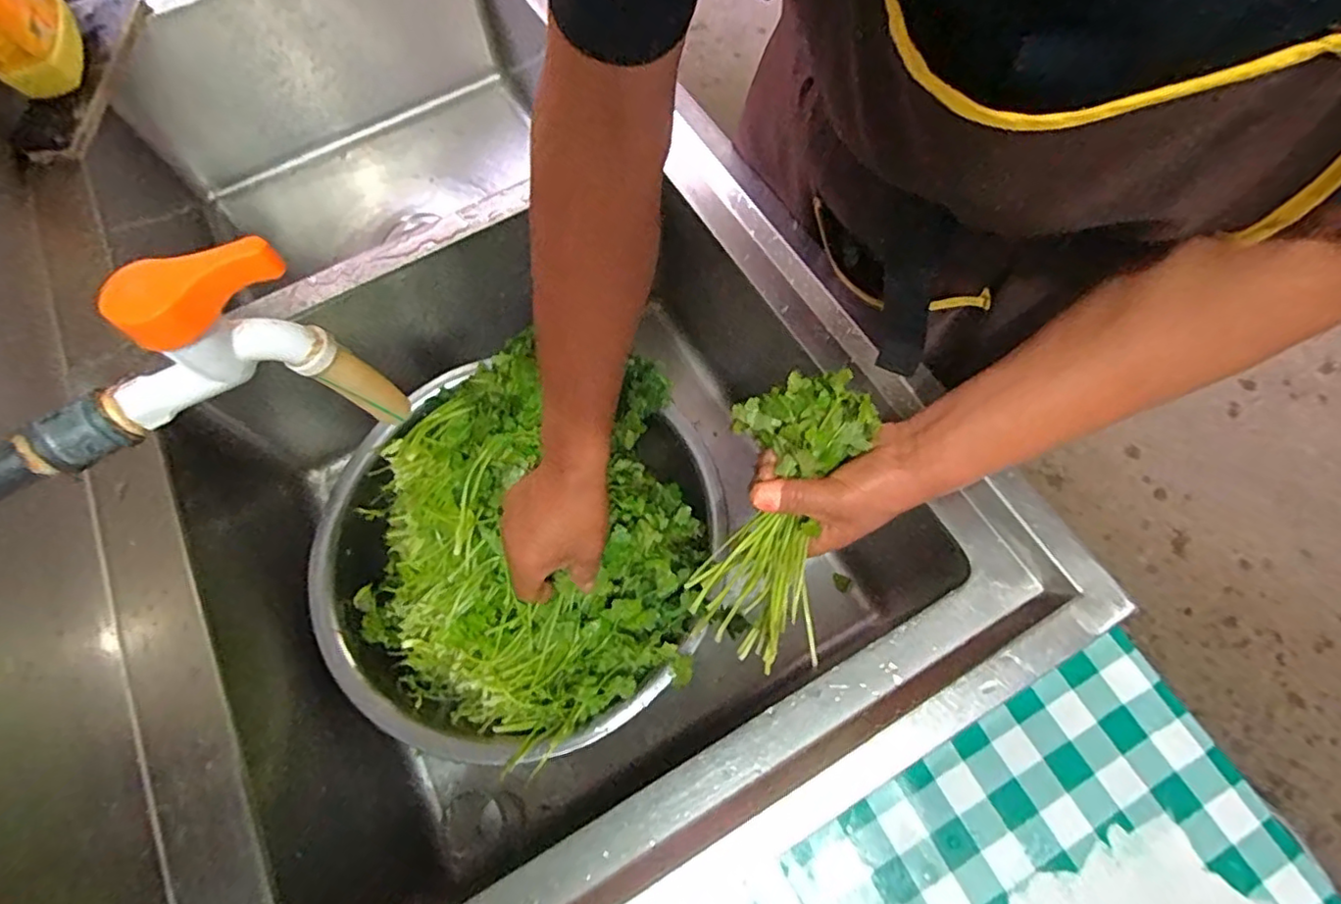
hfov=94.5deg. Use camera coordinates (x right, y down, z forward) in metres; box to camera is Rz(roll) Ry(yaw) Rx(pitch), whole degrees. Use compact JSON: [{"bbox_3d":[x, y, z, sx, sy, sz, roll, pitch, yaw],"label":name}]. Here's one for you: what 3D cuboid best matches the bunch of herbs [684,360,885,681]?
[{"bbox_3d":[0.077,0.043,0.458,0.092,0.045,0.209,18,96,8],"label":"bunch of herbs"}]

